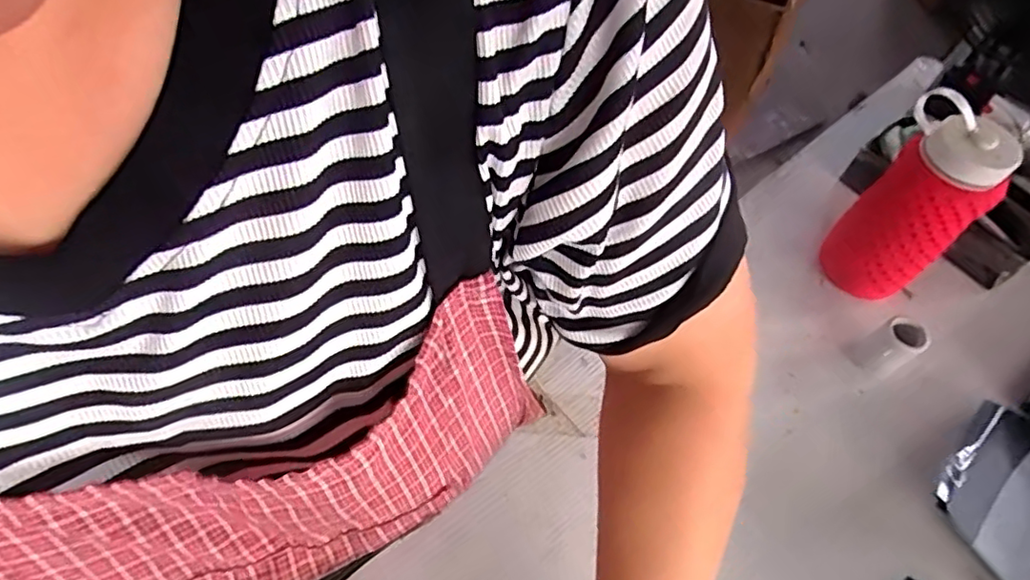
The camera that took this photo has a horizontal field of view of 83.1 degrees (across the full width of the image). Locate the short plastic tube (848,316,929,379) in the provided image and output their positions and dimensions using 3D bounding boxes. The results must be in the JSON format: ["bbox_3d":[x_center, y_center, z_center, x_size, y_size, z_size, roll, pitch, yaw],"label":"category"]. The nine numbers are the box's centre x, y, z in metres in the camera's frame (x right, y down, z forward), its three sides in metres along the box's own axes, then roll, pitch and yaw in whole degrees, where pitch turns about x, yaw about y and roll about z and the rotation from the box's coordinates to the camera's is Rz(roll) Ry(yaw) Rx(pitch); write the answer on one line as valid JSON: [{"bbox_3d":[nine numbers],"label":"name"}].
[{"bbox_3d":[0.379,0.059,0.592,0.039,0.062,0.042,-28,64,-20],"label":"short plastic tube"}]

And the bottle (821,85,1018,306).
[{"bbox_3d":[0.395,-0.079,0.592,0.101,0.209,0.072,40,63,18],"label":"bottle"}]

